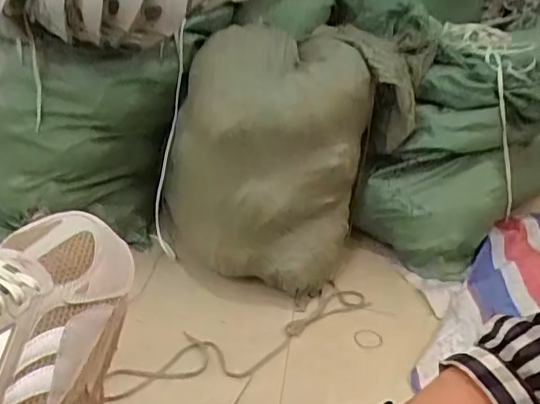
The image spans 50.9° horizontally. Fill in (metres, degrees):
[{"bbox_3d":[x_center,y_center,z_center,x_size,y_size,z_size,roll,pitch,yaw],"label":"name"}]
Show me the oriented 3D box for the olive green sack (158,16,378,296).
[{"bbox_3d":[-0.013,-0.109,1.149,0.418,0.398,0.443,-5,31,-7],"label":"olive green sack"}]

